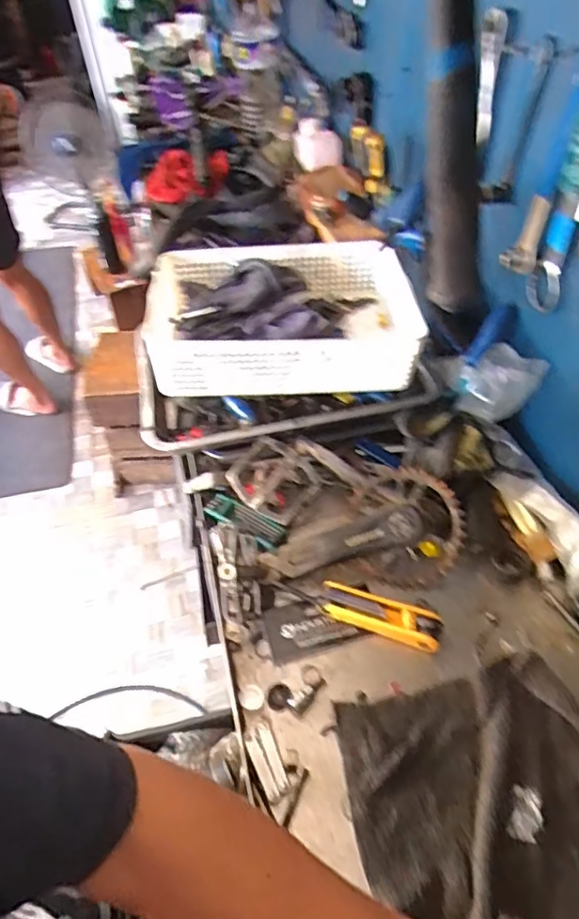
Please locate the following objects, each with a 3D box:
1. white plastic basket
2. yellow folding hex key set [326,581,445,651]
[{"bbox_3d":[-0.014,-0.193,0.747,0.331,0.088,0.246,-1,49,0],"label":"white plastic basket"},{"bbox_3d":[0.100,0.173,0.611,0.128,0.025,0.039,16,51,15],"label":"yellow folding hex key set"}]

